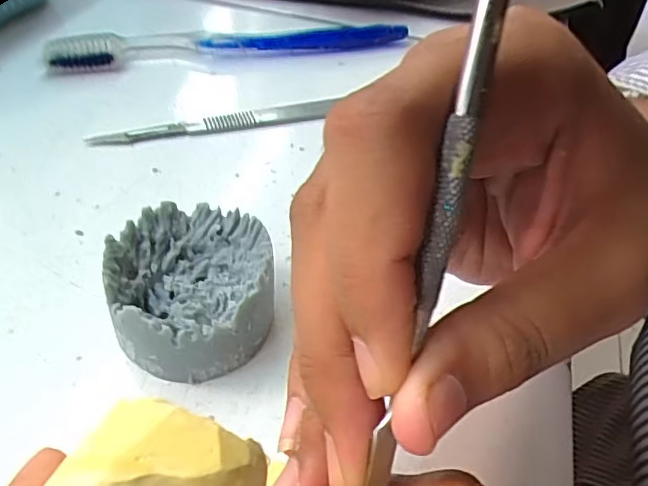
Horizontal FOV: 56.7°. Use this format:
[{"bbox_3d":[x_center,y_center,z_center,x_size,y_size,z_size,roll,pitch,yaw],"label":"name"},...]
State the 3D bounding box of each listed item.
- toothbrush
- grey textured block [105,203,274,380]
[{"bbox_3d":[-0.047,-0.105,0.315,0.186,0.012,0.017,-9,47,-13],"label":"toothbrush"},{"bbox_3d":[-0.041,0.014,0.188,0.047,0.029,0.050,-12,48,-15],"label":"grey textured block"}]

